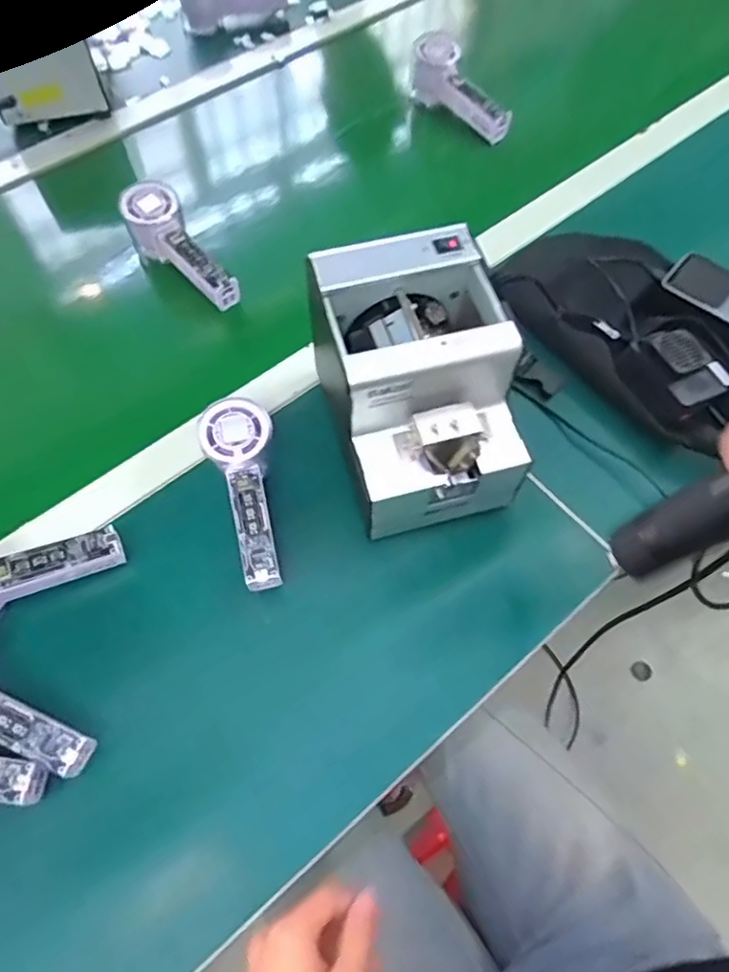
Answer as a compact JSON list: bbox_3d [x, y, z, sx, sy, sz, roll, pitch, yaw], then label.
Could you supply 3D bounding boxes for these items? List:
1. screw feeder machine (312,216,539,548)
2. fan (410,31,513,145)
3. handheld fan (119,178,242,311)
[{"bbox_3d":[0.038,-0.077,0.472,0.127,0.130,0.170,-15,63,-8],"label":"screw feeder machine"},{"bbox_3d":[0.115,-0.472,0.745,0.040,0.071,0.152,-40,82,-18],"label":"fan"},{"bbox_3d":[-0.183,-0.234,0.632,0.051,0.061,0.150,-38,81,-18],"label":"handheld fan"}]

